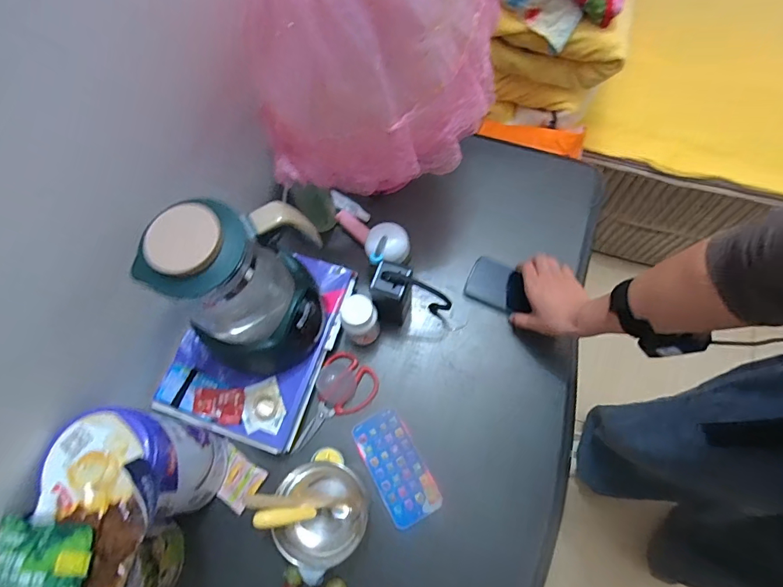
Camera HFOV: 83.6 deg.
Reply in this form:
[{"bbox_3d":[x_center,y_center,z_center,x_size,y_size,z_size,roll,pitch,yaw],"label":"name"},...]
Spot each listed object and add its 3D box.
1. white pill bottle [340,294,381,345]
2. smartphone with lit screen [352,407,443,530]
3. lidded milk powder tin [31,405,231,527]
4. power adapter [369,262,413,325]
[{"bbox_3d":[-0.044,0.043,0.658,0.049,0.106,0.048,-1,69,2],"label":"white pill bottle"},{"bbox_3d":[0.006,0.249,0.634,0.077,0.011,0.154,-28,72,-9],"label":"smartphone with lit screen"},{"bbox_3d":[-0.303,0.213,0.552,0.134,0.210,0.120,3,70,4],"label":"lidded milk powder tin"},{"bbox_3d":[0.002,0.003,0.658,0.053,0.137,0.055,14,71,8],"label":"power adapter"}]

